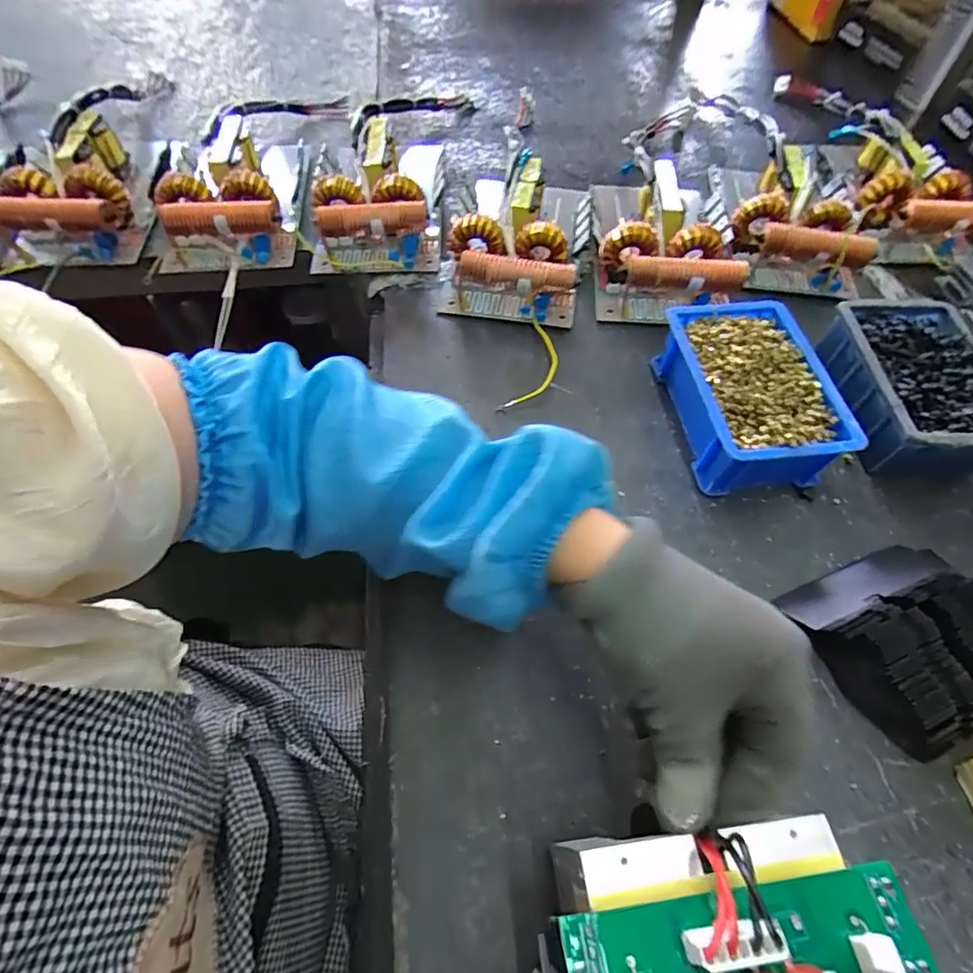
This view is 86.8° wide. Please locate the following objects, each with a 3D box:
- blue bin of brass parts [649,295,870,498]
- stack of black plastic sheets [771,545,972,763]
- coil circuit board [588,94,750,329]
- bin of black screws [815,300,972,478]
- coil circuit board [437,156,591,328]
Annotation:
[{"bbox_3d":[0.200,-0.071,0.402,0.105,0.056,0.152,-3,59,-5],"label":"blue bin of brass parts"},{"bbox_3d":[0.267,0.093,0.318,0.127,0.033,0.107,-19,61,-14],"label":"stack of black plastic sheets"},{"bbox_3d":[0.169,-0.251,0.505,0.137,0.053,0.223,6,58,0],"label":"coil circuit board"},{"bbox_3d":[0.337,-0.080,0.413,0.096,0.054,0.149,2,58,-2],"label":"bin of black screws"},{"bbox_3d":[0.035,-0.262,0.509,0.131,0.055,0.232,11,58,3],"label":"coil circuit board"}]

